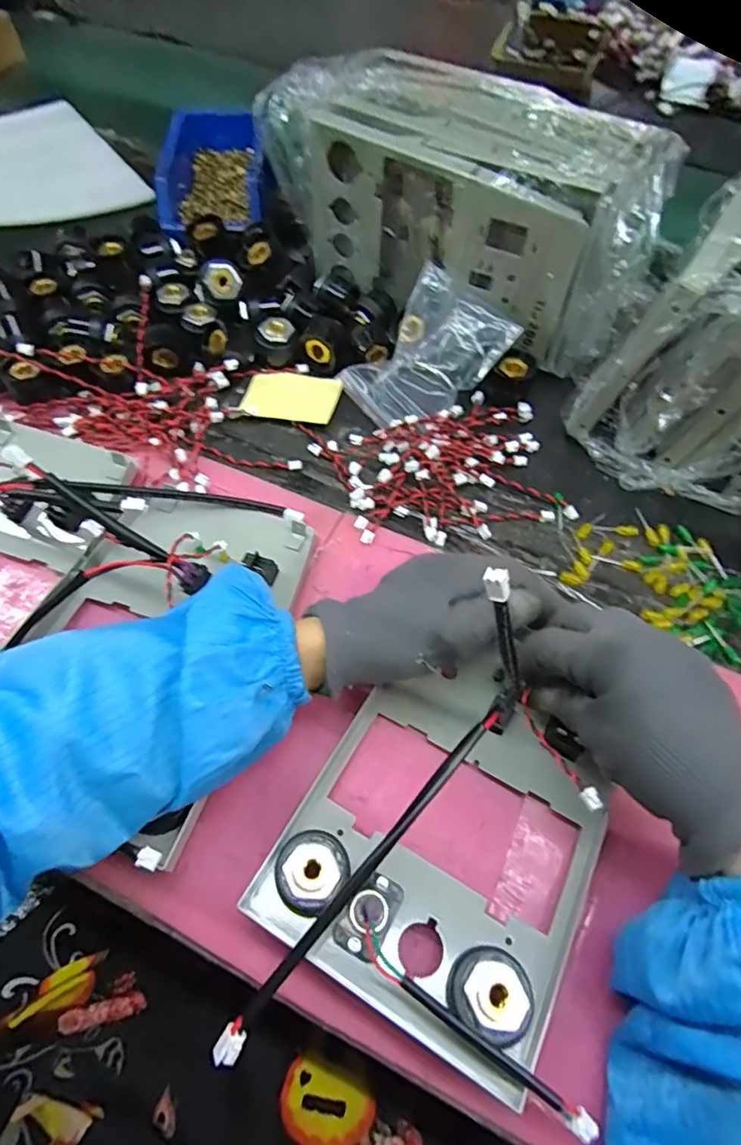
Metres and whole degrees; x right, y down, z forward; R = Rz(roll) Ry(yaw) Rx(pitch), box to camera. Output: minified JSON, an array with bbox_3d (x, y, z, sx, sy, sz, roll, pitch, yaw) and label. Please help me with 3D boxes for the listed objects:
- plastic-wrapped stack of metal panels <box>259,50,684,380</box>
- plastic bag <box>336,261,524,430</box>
[{"bbox_3d":[0.076,-0.313,0.501,0.328,0.160,0.136,26,64,12],"label":"plastic-wrapped stack of metal panels"},{"bbox_3d":[0.048,-0.188,0.481,0.123,0.065,0.095,-40,69,-21],"label":"plastic bag"}]

